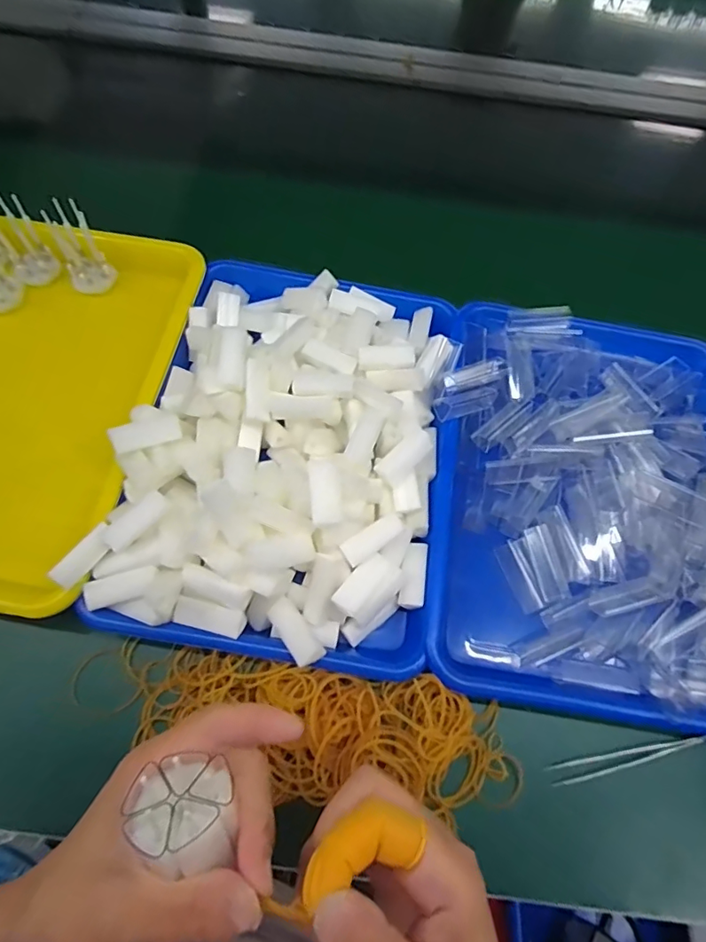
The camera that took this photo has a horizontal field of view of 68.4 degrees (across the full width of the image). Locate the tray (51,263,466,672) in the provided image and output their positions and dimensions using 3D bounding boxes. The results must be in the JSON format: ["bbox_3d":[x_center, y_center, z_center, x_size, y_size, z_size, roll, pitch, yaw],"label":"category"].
[{"bbox_3d":[-0.042,-0.033,0.399,0.230,0.066,0.326,10,64,1],"label":"tray"}]

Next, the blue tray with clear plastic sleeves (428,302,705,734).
[{"bbox_3d":[0.191,0.017,0.415,0.241,0.058,0.320,10,64,1],"label":"blue tray with clear plastic sleeves"}]

